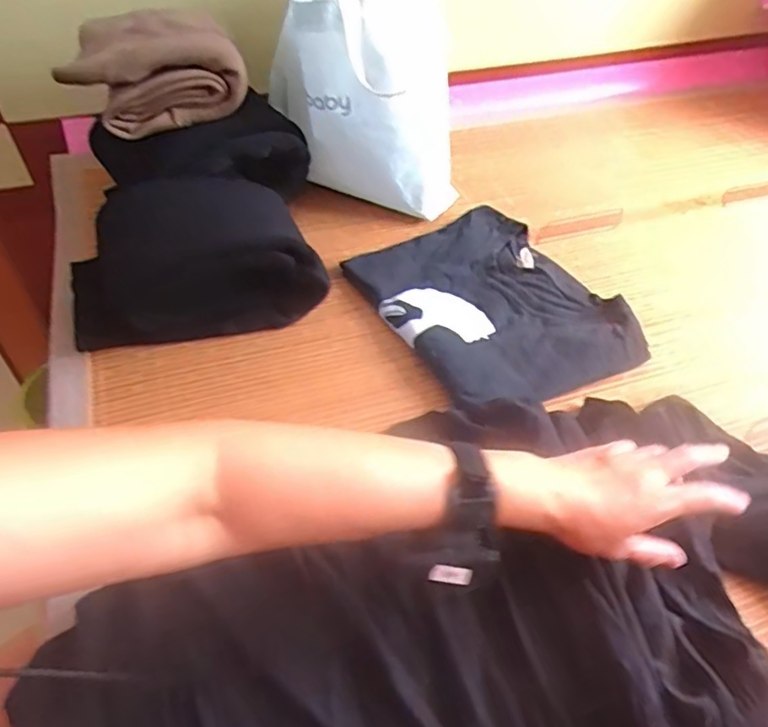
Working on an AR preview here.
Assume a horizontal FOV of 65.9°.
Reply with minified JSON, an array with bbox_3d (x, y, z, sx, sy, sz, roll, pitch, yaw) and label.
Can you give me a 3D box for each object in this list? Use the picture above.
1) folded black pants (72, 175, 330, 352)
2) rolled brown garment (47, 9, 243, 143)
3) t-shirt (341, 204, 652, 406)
[{"bbox_3d":[-0.215,-0.131,0.683,0.284,0.132,0.189,-4,45,-6],"label":"folded black pants"},{"bbox_3d":[-0.273,-0.350,0.708,0.197,0.101,0.116,-11,48,-11],"label":"rolled brown garment"},{"bbox_3d":[0.122,-0.082,0.716,0.242,0.034,0.315,-18,48,-19],"label":"t-shirt"}]

